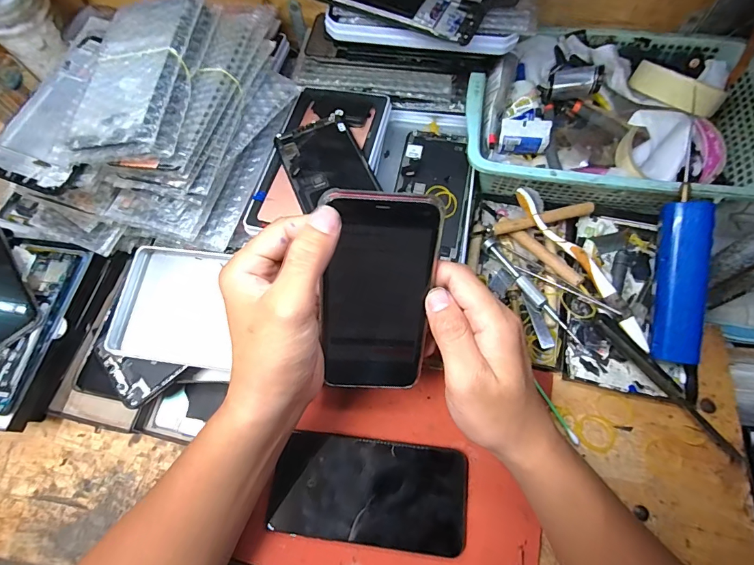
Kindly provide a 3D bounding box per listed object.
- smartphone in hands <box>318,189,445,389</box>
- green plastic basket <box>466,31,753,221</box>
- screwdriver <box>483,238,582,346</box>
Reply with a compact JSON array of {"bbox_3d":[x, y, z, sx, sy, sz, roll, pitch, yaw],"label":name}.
[{"bbox_3d":[0.001,0.013,0.270,0.072,0.148,0.006,2,27,-2],"label":"smartphone in hands"},{"bbox_3d":[0.231,-0.163,0.401,0.271,0.068,0.191,9,68,8],"label":"green plastic basket"},{"bbox_3d":[0.143,0.007,0.367,0.013,0.012,0.123,-32,69,-8],"label":"screwdriver"}]

